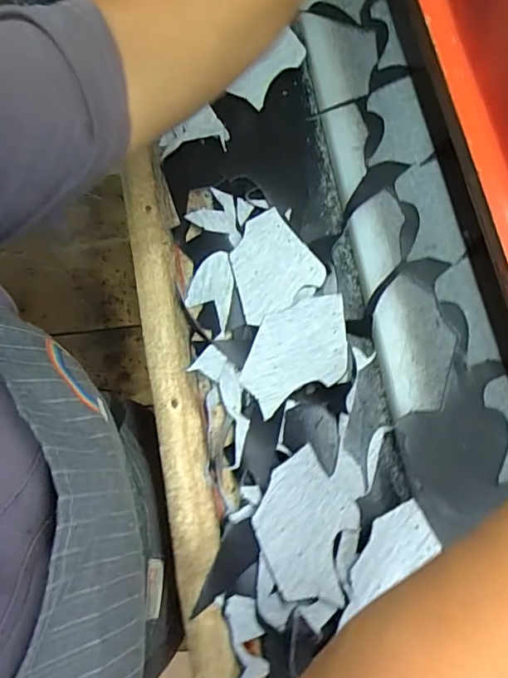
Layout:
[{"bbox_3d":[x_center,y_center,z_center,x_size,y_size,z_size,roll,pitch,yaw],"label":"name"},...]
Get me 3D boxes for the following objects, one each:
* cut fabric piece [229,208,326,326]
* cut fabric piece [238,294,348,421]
[{"bbox_3d":[0.014,-0.079,0.527,0.103,0.005,0.097,-33,87,-20],"label":"cut fabric piece"},{"bbox_3d":[0.044,0.012,0.499,0.122,0.008,0.091,-25,69,-5],"label":"cut fabric piece"}]

